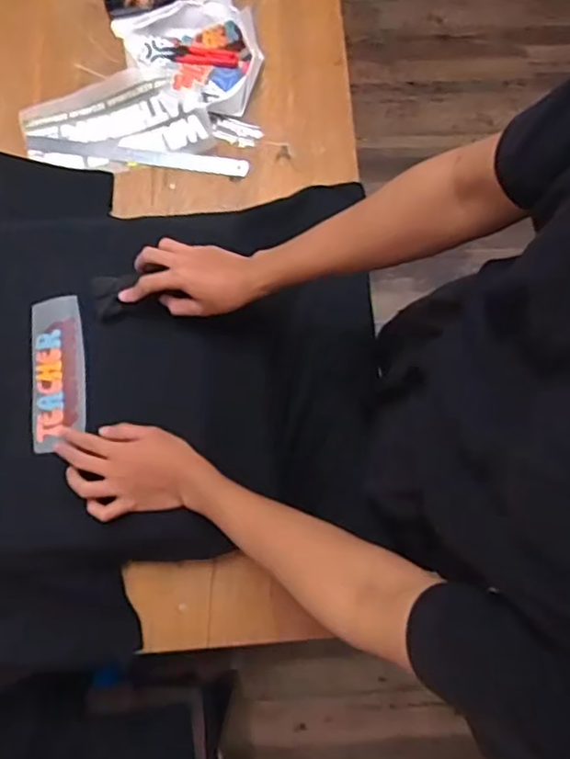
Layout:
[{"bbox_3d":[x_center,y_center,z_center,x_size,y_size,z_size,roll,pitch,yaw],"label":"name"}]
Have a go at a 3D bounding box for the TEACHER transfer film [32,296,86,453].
[{"bbox_3d":[-0.269,-0.009,0.718,0.059,0.009,0.179,-6,78,-4],"label":"TEACHER transfer film"}]

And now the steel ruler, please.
[{"bbox_3d":[-0.220,-0.334,0.899,0.332,0.009,0.028,7,76,0],"label":"steel ruler"}]

